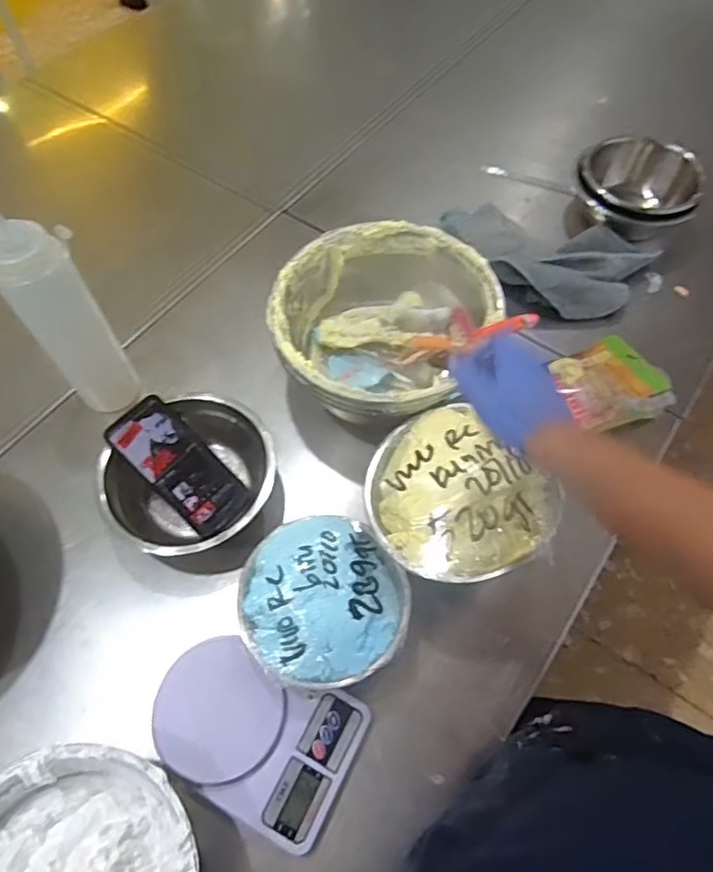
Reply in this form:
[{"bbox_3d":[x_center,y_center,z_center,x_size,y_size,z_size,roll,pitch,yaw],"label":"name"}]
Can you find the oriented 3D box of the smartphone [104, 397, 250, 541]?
[{"bbox_3d":[-0.205,0.036,0.679,0.173,0.010,0.075,47,70,-4],"label":"smartphone"}]

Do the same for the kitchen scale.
[{"bbox_3d":[-0.097,0.281,0.559,0.194,0.047,0.138,25,65,13],"label":"kitchen scale"}]

